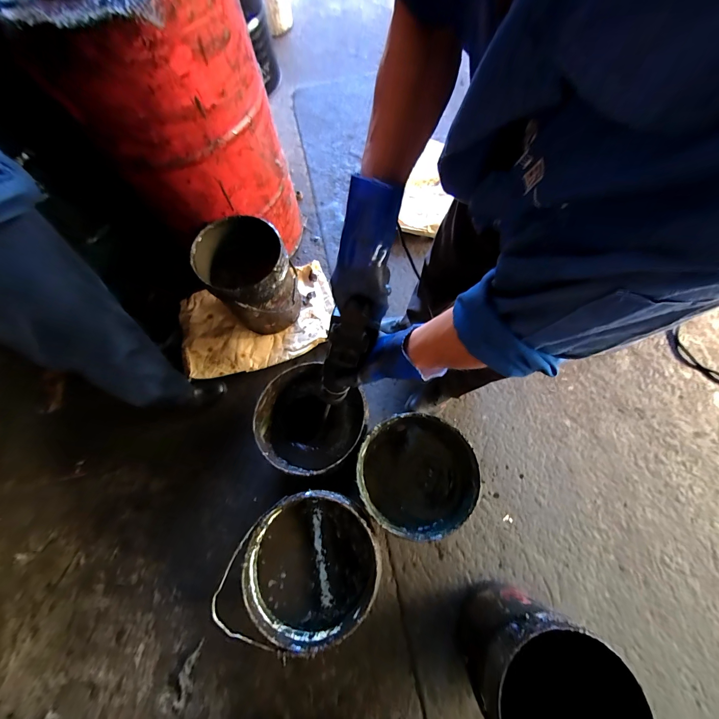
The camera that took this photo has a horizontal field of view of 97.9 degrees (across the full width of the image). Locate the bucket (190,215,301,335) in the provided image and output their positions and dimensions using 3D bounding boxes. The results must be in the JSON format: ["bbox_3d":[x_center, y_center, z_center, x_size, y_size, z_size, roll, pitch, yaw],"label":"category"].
[{"bbox_3d":[-0.389,-0.290,1.188,0.292,0.365,0.316,-35,73,-10],"label":"bucket"}]

